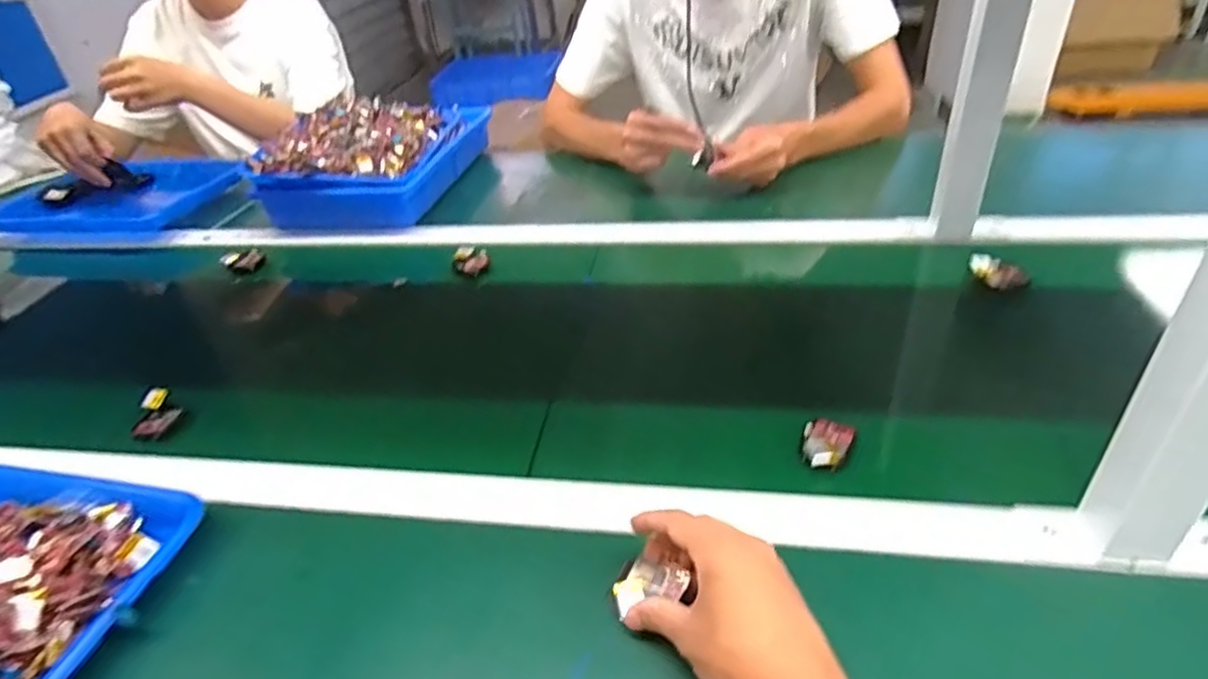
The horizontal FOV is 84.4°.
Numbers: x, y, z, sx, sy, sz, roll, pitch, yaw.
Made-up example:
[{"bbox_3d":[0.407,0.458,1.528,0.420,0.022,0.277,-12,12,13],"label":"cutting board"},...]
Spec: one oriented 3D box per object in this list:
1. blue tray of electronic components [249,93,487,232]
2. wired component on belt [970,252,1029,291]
[{"bbox_3d":[-0.354,-0.291,1.038,0.250,0.100,0.324,3,37,13],"label":"blue tray of electronic components"},{"bbox_3d":[0.410,-0.069,0.693,0.054,0.027,0.020,21,44,33],"label":"wired component on belt"}]

